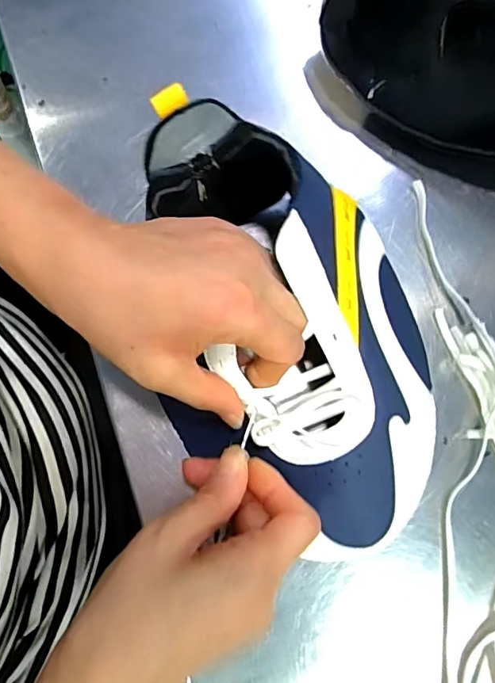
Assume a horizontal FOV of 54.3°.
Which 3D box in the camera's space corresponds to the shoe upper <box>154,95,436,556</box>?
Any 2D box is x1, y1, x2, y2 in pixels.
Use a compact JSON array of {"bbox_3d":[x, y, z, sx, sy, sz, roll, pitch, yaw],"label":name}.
[{"bbox_3d":[0.026,-0.004,0.254,0.136,0.046,0.238,-18,94,-3],"label":"shoe upper"}]

